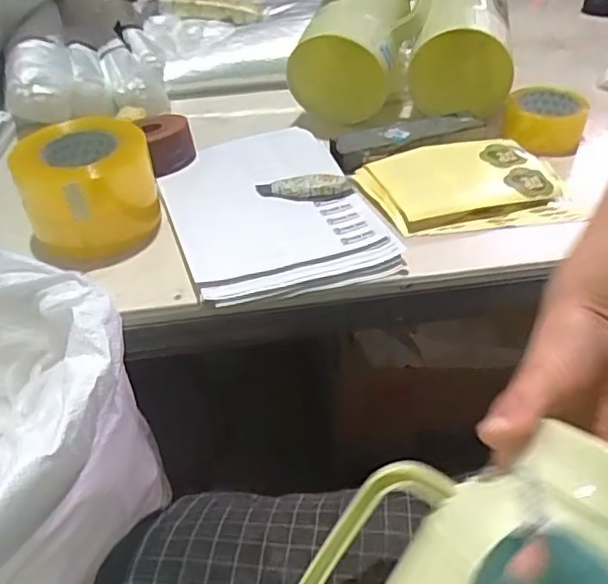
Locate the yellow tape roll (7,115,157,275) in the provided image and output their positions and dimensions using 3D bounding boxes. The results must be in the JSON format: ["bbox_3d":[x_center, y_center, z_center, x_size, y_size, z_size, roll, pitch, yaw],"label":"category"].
[{"bbox_3d":[-0.226,-0.107,0.637,0.133,0.103,0.133,-1,41,1],"label":"yellow tape roll"}]

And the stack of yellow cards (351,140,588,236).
[{"bbox_3d":[0.187,-0.130,0.717,0.229,0.024,0.159,-6,41,-4],"label":"stack of yellow cards"}]

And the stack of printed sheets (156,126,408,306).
[{"bbox_3d":[-0.042,-0.099,0.697,0.221,0.042,0.308,-13,42,-12],"label":"stack of printed sheets"}]

